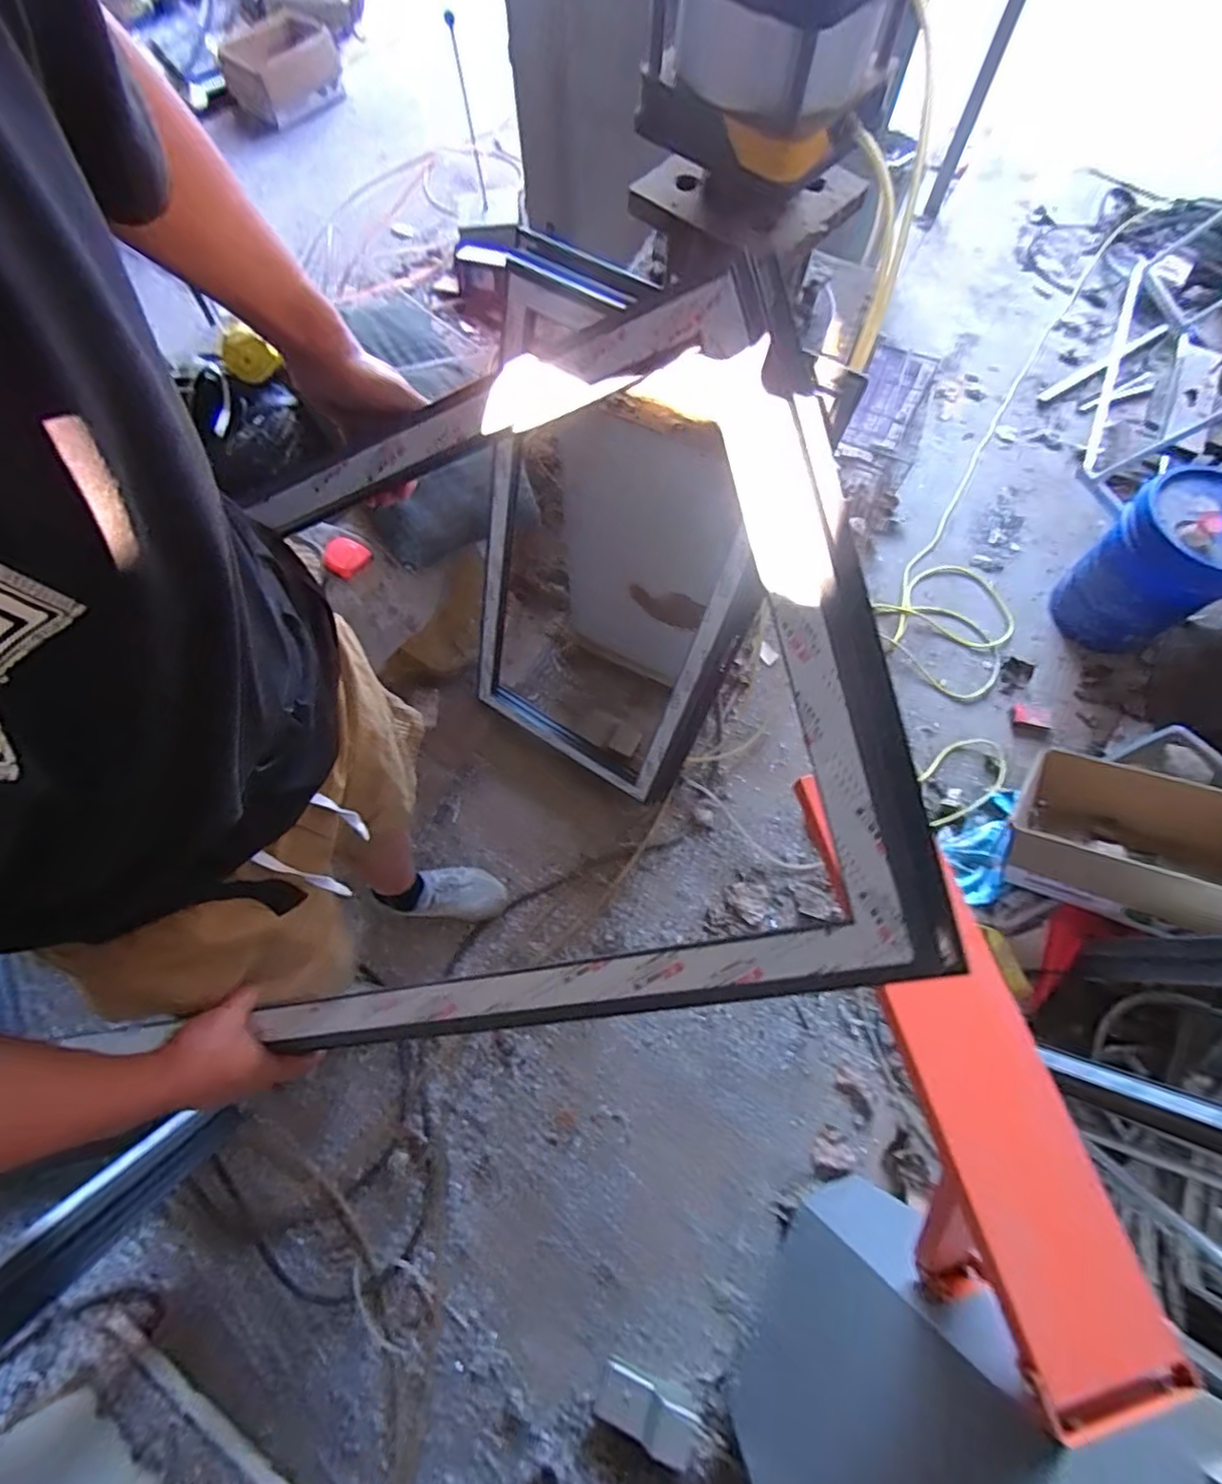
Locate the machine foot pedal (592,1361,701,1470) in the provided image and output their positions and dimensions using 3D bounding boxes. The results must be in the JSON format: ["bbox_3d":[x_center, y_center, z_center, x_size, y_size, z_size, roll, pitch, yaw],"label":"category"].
[{"bbox_3d":[0.060,1.128,1.066,0.169,0.056,0.082,17,69,20],"label":"machine foot pedal"}]

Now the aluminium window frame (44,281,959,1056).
[{"bbox_3d":[-0.100,-0.021,0.573,0.619,0.079,0.558,-14,87,19],"label":"aluminium window frame"}]

